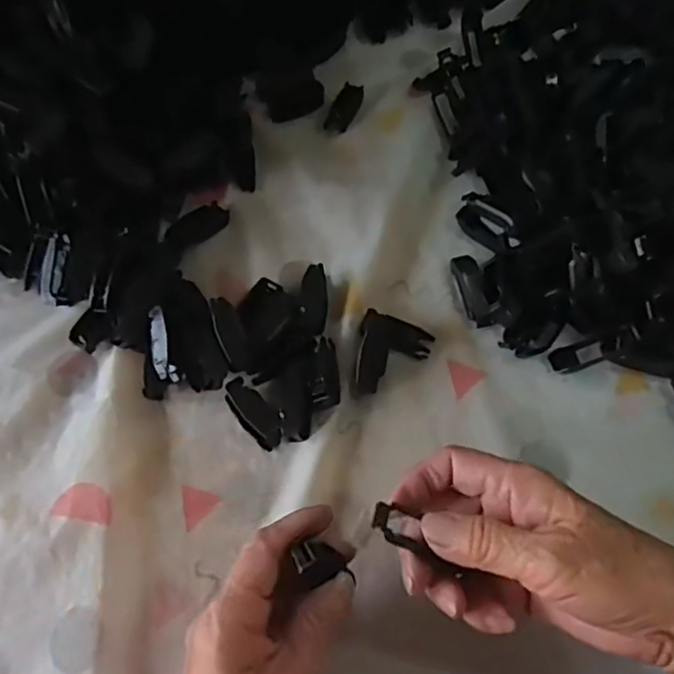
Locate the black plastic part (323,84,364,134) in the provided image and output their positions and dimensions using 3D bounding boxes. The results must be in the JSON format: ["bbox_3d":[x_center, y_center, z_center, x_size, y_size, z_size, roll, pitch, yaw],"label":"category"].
[{"bbox_3d":[0.007,-0.191,0.523,0.021,0.008,0.051,22,66,10],"label":"black plastic part"}]

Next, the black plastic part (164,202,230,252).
[{"bbox_3d":[-0.104,-0.083,0.465,0.051,0.009,0.021,-36,69,-16],"label":"black plastic part"}]

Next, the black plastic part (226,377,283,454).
[{"bbox_3d":[-0.054,0.049,0.403,0.020,0.011,0.050,-33,69,-15],"label":"black plastic part"}]

